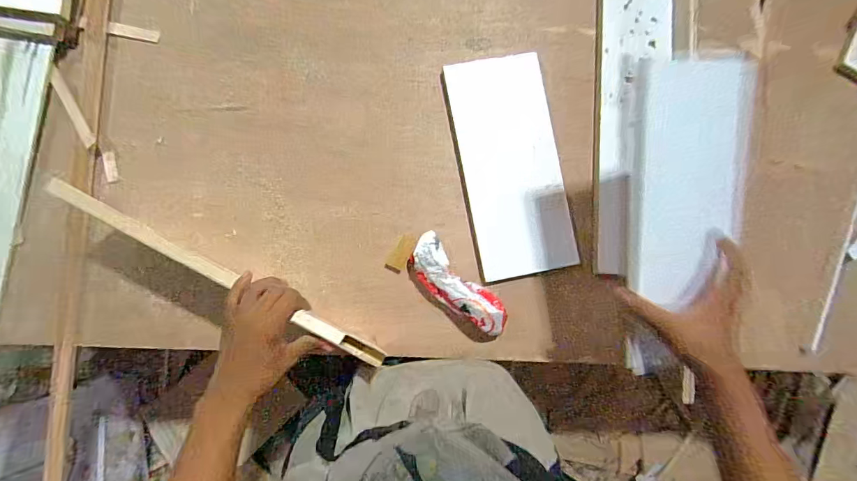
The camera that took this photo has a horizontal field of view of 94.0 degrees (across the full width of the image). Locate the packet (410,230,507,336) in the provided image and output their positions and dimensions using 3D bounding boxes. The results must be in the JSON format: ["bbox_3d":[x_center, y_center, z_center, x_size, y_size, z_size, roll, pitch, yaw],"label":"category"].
[{"bbox_3d":[0.043,0.073,0.624,0.066,0.073,0.181,-43,91,-5],"label":"packet"}]

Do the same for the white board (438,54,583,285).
[{"bbox_3d":[0.133,-0.125,0.656,0.159,0.016,0.358,-11,87,-2],"label":"white board"}]

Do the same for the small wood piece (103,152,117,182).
[{"bbox_3d":[-0.494,-0.114,0.621,0.016,0.005,0.045,-7,88,-7],"label":"small wood piece"}]

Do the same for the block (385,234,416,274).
[{"bbox_3d":[-0.044,0.021,0.647,0.031,0.012,0.064,25,85,-5],"label":"block"}]

